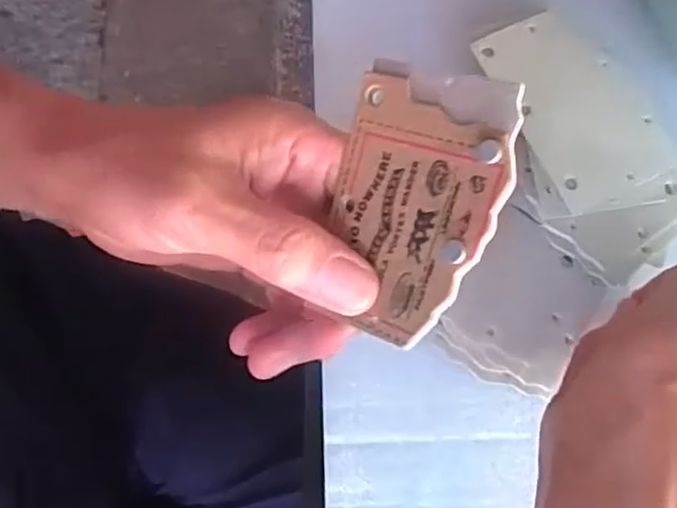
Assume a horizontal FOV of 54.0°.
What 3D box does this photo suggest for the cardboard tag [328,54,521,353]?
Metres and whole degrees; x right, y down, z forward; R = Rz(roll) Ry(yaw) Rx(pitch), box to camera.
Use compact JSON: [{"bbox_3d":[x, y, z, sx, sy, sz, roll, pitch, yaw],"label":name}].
[{"bbox_3d":[0.022,-0.015,0.205,0.054,0.004,0.082,20,97,32],"label":"cardboard tag"}]

